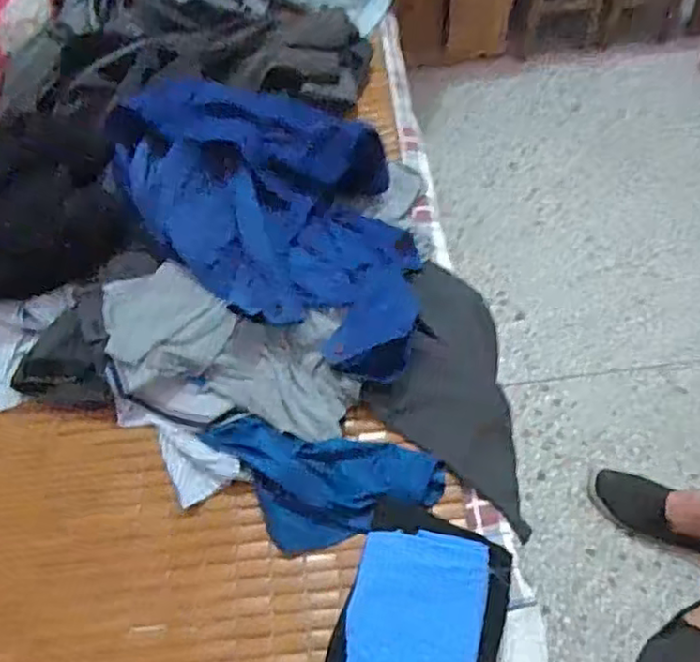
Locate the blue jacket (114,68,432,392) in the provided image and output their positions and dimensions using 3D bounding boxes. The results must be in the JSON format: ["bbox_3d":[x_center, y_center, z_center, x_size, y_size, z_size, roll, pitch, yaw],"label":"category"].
[{"bbox_3d":[-0.080,-0.184,0.956,0.355,0.121,0.543,-38,65,-19],"label":"blue jacket"}]

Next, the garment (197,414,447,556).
[{"bbox_3d":[-0.045,0.200,0.827,0.310,0.053,0.138,10,60,8],"label":"garment"}]

